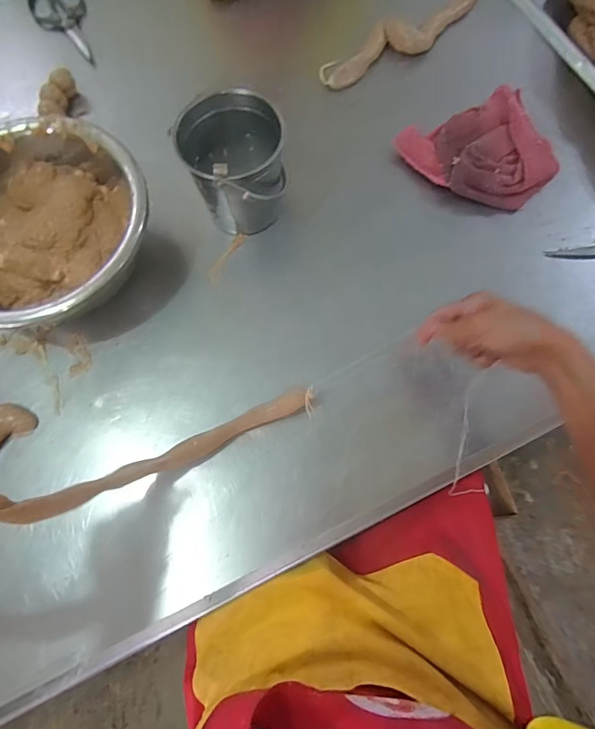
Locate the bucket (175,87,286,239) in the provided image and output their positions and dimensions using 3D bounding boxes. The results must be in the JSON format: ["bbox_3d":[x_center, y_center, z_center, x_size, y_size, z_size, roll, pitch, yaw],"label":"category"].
[{"bbox_3d":[-0.073,-0.260,0.584,0.115,0.140,0.125,-1,74,2],"label":"bucket"}]

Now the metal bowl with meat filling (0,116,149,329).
[{"bbox_3d":[-0.334,-0.176,0.585,0.286,0.115,0.279,-1,74,2],"label":"metal bowl with meat filling"}]

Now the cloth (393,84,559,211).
[{"bbox_3d":[0.268,-0.314,0.642,0.200,0.048,0.190,-21,74,-4],"label":"cloth"}]

